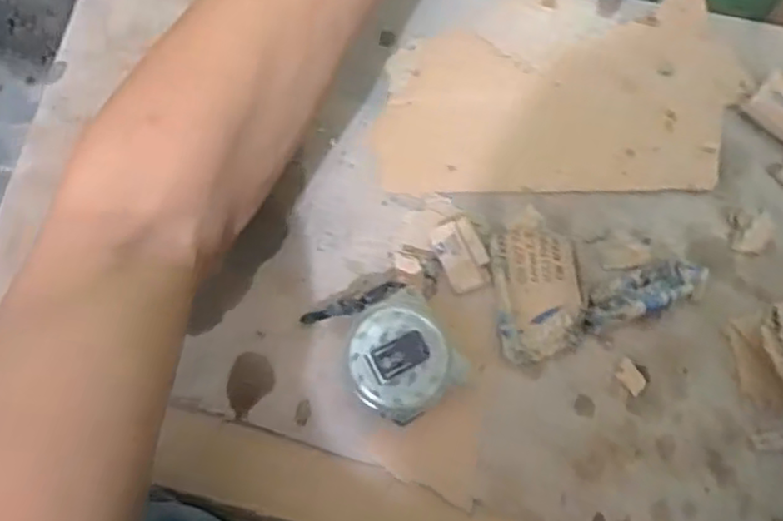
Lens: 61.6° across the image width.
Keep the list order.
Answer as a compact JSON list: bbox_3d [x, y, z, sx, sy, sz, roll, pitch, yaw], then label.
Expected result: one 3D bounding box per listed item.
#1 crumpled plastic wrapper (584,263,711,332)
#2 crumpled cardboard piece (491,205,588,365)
[{"bbox_3d":[0.150,0.018,0.386,0.081,0.023,0.026,-15,77,-5],"label":"crumpled plastic wrapper"},{"bbox_3d":[0.085,0.014,0.389,0.049,0.015,0.088,-7,76,-2],"label":"crumpled cardboard piece"}]

